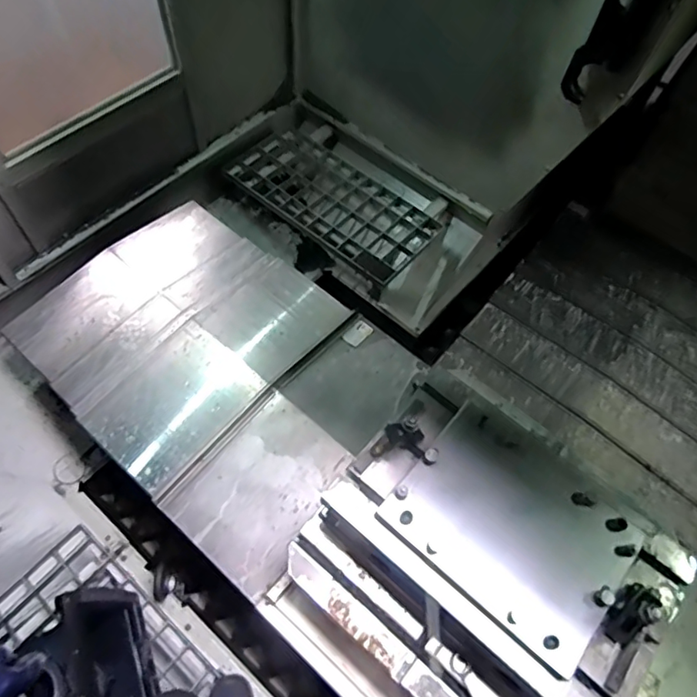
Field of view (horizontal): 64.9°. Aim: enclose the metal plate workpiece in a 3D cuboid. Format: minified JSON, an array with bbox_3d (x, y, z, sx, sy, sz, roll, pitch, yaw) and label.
[{"bbox_3d":[0.291,0.315,0.979,0.384,0.033,0.291,38,66,18],"label":"metal plate workpiece"}]

